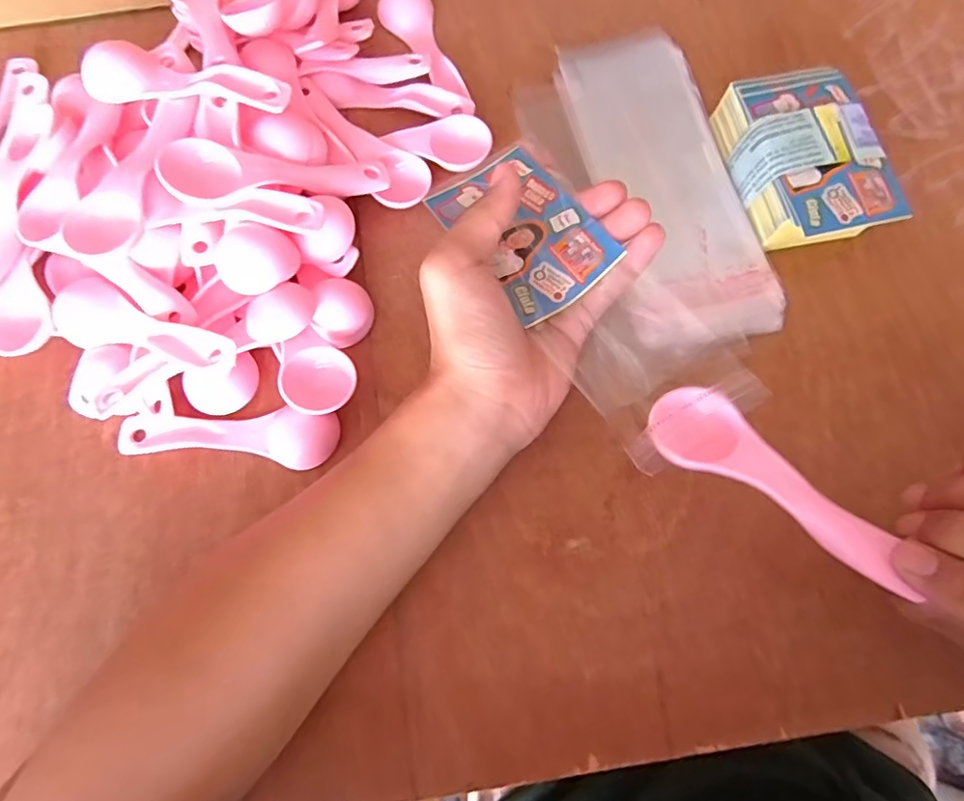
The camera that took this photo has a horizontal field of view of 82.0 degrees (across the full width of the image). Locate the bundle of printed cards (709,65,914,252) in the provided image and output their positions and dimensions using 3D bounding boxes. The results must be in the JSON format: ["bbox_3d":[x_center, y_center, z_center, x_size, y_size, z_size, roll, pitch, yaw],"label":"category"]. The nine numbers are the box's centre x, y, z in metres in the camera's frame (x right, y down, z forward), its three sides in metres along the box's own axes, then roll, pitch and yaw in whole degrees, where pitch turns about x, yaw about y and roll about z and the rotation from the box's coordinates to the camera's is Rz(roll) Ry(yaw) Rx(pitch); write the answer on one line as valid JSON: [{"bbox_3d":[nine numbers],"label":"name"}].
[{"bbox_3d":[0.176,-0.129,0.307,0.063,0.039,0.103,-13,73,-3],"label":"bundle of printed cards"}]

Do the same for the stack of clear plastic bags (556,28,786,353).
[{"bbox_3d":[0.103,-0.129,0.319,0.079,0.014,0.204,-13,73,-3],"label":"stack of clear plastic bags"}]

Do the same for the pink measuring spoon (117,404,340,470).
[{"bbox_3d":[-0.129,0.017,0.280,0.111,0.016,0.027,4,73,2],"label":"pink measuring spoon"}]

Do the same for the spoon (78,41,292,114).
[{"bbox_3d":[-0.149,-0.162,0.285,0.107,0.026,0.029,10,73,4],"label":"spoon"}]

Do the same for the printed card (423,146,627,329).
[{"bbox_3d":[0.020,-0.085,0.269,0.057,0.016,0.087,-34,75,-9],"label":"printed card"}]

